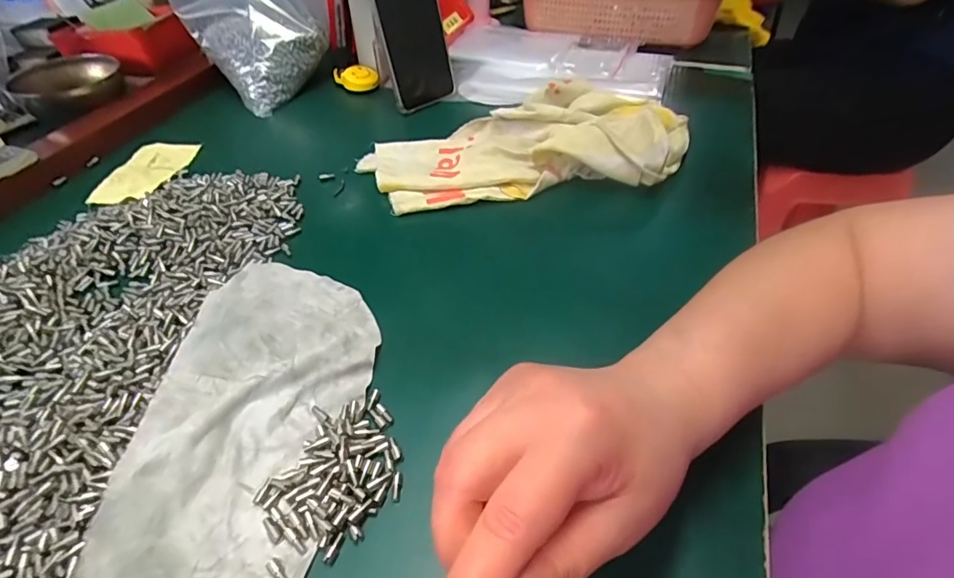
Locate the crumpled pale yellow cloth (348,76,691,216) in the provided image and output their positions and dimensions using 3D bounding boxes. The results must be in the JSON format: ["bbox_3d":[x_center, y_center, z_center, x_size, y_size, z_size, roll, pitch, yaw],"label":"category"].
[{"bbox_3d":[0.047,-0.142,0.480,0.306,0.048,0.149,-4,44,-4],"label":"crumpled pale yellow cloth"}]

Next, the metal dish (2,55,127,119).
[{"bbox_3d":[-0.452,-0.225,0.566,0.109,0.034,0.083,-27,50,-25],"label":"metal dish"}]

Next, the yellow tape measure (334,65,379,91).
[{"bbox_3d":[-0.147,-0.259,0.620,0.053,0.023,0.034,-9,45,-9],"label":"yellow tape measure"}]

